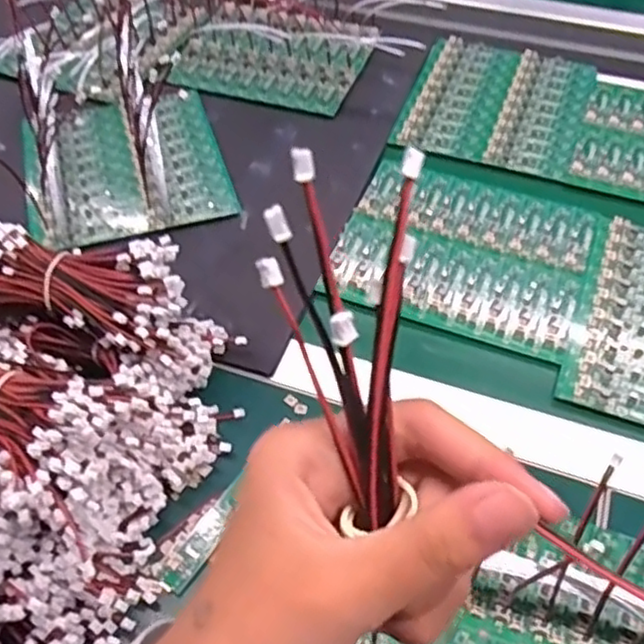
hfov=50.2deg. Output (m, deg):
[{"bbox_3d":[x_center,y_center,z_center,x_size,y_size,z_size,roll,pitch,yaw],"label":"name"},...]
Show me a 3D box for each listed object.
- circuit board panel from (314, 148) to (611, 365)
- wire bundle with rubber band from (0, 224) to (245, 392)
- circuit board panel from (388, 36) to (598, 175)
[{"bbox_3d":[0.119,-0.063,0.572,0.201,0.015,0.176,19,54,17],"label":"circuit board panel"},{"bbox_3d":[-0.166,-0.013,0.474,0.200,0.072,0.087,8,52,9],"label":"wire bundle with rubber band"},{"bbox_3d":[0.178,-0.223,0.694,0.171,0.010,0.194,15,53,14],"label":"circuit board panel"}]

